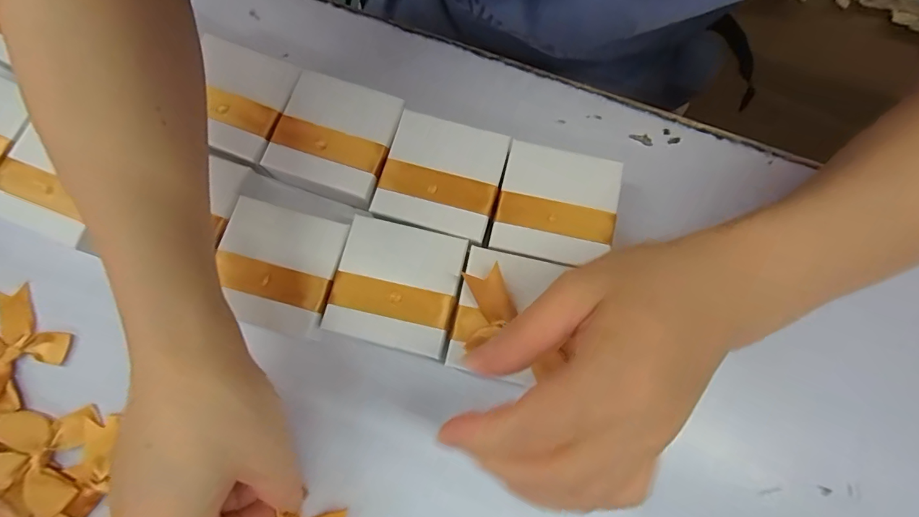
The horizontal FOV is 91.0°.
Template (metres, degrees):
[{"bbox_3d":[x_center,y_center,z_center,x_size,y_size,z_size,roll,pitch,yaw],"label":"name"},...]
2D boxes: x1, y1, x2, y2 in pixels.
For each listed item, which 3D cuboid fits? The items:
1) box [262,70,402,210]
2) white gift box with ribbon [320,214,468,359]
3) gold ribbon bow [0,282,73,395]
[{"bbox_3d":[-0.078,-0.074,0.290,0.071,0.023,0.073,19,78,4],"label":"box"},{"bbox_3d":[-0.036,0.016,0.270,0.069,0.022,0.069,14,78,3],"label":"white gift box with ribbon"},{"bbox_3d":[-0.270,0.049,0.267,0.057,0.012,0.058,-34,80,-7],"label":"gold ribbon bow"}]

